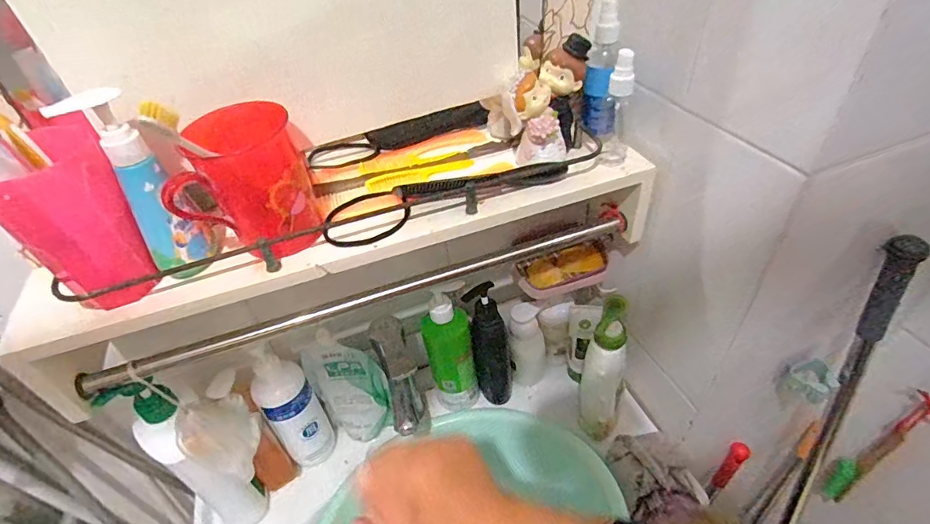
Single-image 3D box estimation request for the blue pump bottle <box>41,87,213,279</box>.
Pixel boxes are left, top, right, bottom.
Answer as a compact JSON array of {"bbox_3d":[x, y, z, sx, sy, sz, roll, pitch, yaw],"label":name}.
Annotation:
[{"bbox_3d":[-0.246,-0.050,0.370,0.043,0.159,0.034,-21,44,-16],"label":"blue pump bottle"}]

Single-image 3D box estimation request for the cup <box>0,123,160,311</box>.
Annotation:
[{"bbox_3d":[-0.303,-0.035,0.375,0.077,0.147,0.095,-32,48,-26],"label":"cup"}]

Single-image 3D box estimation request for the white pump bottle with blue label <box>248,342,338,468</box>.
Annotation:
[{"bbox_3d":[-0.220,0.187,0.606,0.064,0.203,0.056,-32,48,-26],"label":"white pump bottle with blue label"}]

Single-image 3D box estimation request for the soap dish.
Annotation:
[{"bbox_3d":[0.129,0.010,0.619,0.123,0.022,0.069,-15,43,-10],"label":"soap dish"}]

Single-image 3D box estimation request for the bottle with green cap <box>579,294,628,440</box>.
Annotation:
[{"bbox_3d":[0.171,0.138,0.588,0.052,0.206,0.060,11,45,18],"label":"bottle with green cap"}]

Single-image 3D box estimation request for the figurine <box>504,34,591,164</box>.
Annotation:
[{"bbox_3d":[0.082,-0.158,0.473,0.050,0.097,0.078,27,51,31],"label":"figurine"}]

